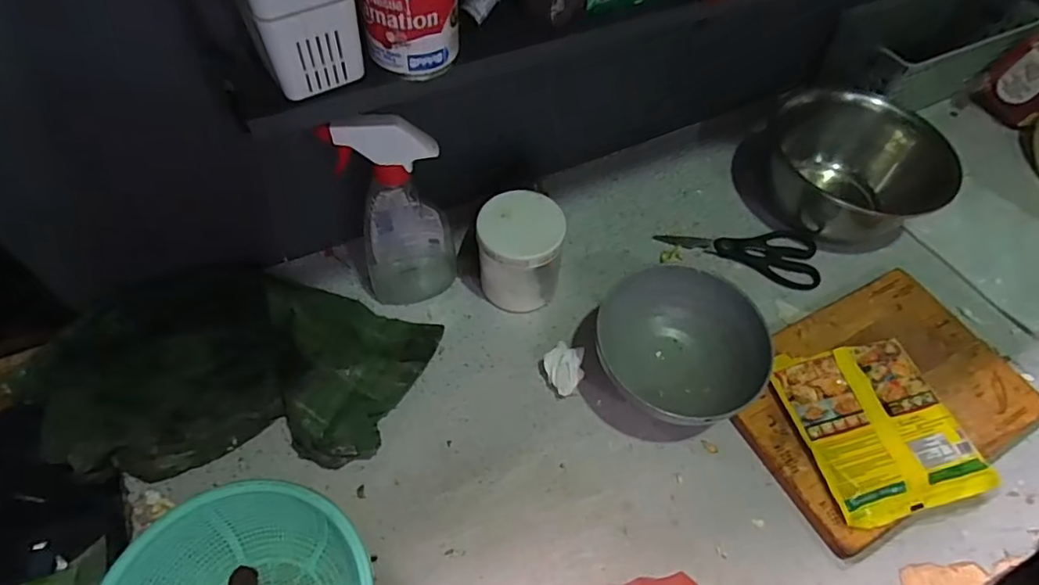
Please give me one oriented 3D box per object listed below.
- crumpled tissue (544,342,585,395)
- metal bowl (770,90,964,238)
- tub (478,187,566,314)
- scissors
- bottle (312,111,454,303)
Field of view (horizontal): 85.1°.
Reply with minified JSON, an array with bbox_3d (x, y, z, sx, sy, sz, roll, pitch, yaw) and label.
[{"bbox_3d":[0.045,0.078,0.572,0.040,0.029,0.050,8,56,3],"label":"crumpled tissue"},{"bbox_3d":[0.413,-0.160,0.696,0.170,0.108,0.170,1,56,-2],"label":"metal bowl"},{"bbox_3d":[0.001,-0.040,0.605,0.084,0.101,0.083,1,56,-2],"label":"tub"},{"bbox_3d":[0.271,-0.063,0.687,0.183,0.012,0.083,21,58,11],"label":"scissors"},{"bbox_3d":[-0.116,-0.081,0.554,0.092,0.221,0.059,-9,57,-8],"label":"bottle"}]

